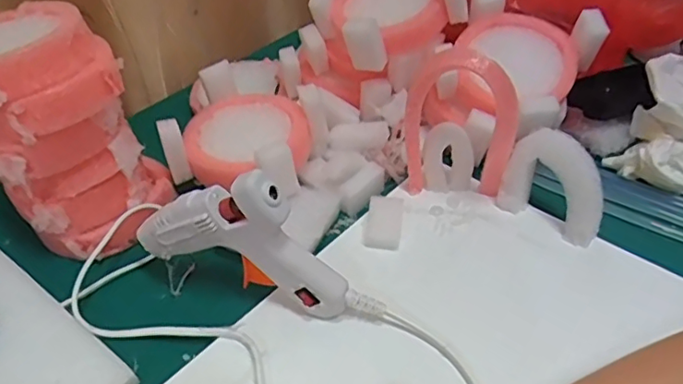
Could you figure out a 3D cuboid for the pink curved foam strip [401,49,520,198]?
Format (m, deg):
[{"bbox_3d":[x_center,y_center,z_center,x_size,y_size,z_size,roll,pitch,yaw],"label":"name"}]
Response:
[{"bbox_3d":[0.084,-0.045,0.425,0.080,0.131,0.022,10,43,15],"label":"pink curved foam strip"}]

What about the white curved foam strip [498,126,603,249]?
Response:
[{"bbox_3d":[0.156,-0.005,0.428,0.028,0.070,0.073,-32,49,-28],"label":"white curved foam strip"}]

